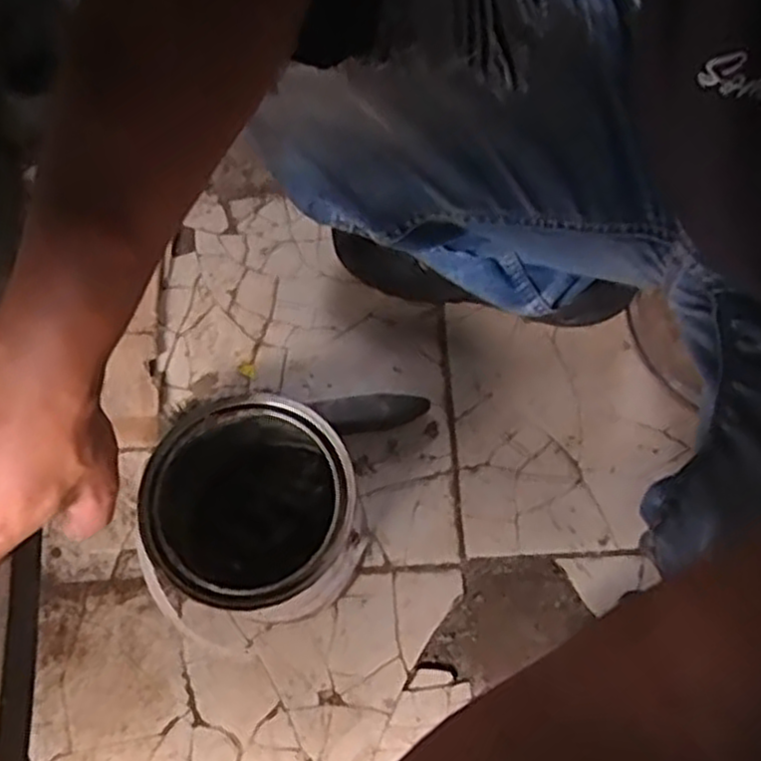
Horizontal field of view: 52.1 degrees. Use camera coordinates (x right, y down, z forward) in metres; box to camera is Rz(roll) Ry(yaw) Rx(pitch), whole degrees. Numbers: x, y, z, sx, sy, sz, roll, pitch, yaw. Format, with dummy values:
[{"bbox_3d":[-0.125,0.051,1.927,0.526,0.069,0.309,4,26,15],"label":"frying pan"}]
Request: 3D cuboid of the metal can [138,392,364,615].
[{"bbox_3d":[-0.098,0.102,0.612,0.138,0.155,0.158,-34,72,-12],"label":"metal can"}]

